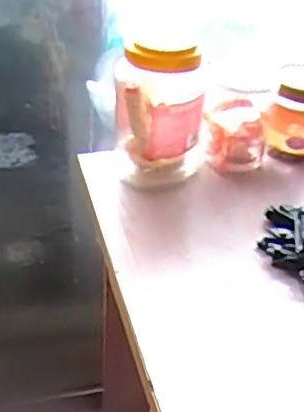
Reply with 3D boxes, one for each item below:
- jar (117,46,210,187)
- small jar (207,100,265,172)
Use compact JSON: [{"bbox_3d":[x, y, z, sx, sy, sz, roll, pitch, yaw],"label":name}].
[{"bbox_3d":[0.010,-0.098,0.633,0.098,0.162,0.073,5,35,3],"label":"jar"},{"bbox_3d":[0.100,-0.085,0.688,0.074,0.062,0.068,2,35,-1],"label":"small jar"}]

